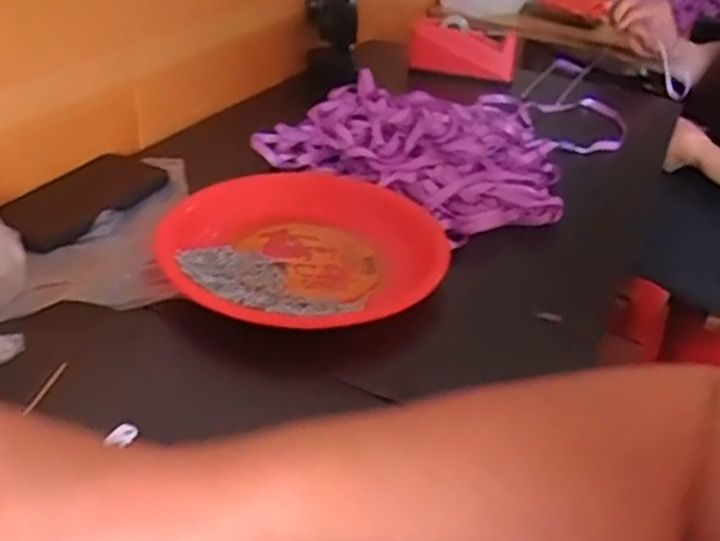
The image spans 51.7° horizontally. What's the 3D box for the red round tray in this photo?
[{"bbox_3d":[-0.035,-0.028,0.600,0.205,0.042,0.208,4,32,-3],"label":"red round tray"}]

